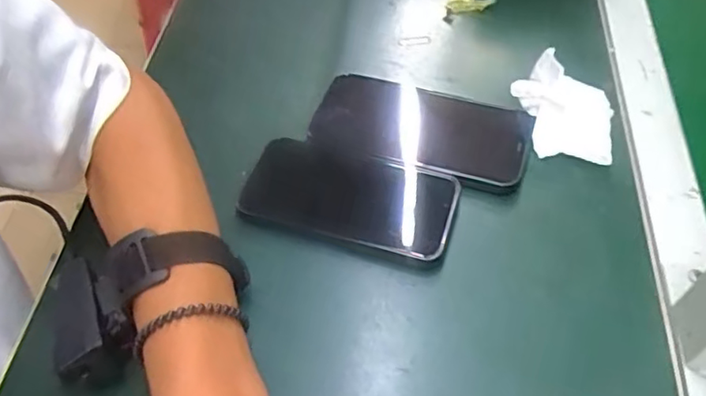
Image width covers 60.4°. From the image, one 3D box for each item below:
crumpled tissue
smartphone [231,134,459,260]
[{"bbox_3d":[0.157,-0.066,0.448,0.077,0.047,0.058,11,55,9],"label":"crumpled tissue"},{"bbox_3d":[-0.004,-0.002,0.429,0.147,0.015,0.074,16,56,13],"label":"smartphone"}]

